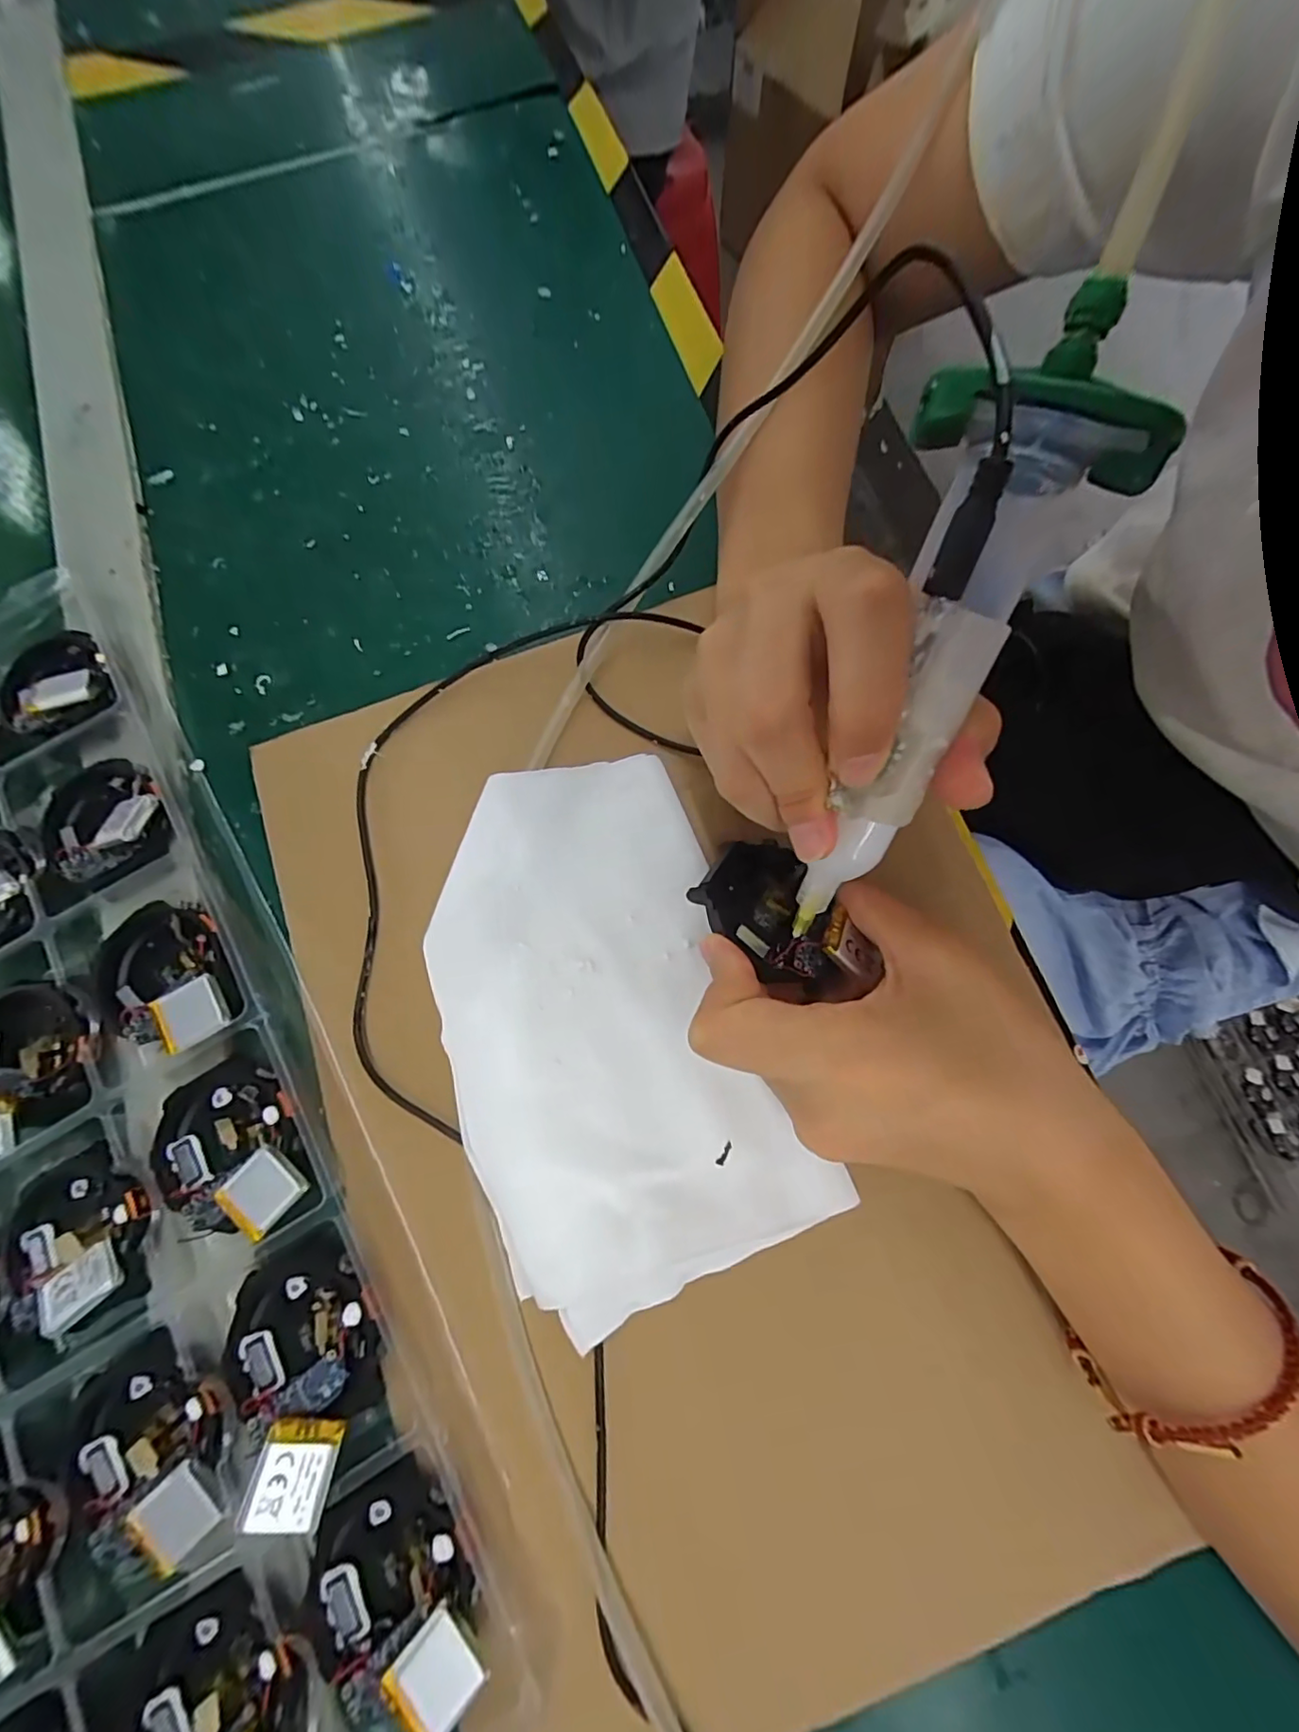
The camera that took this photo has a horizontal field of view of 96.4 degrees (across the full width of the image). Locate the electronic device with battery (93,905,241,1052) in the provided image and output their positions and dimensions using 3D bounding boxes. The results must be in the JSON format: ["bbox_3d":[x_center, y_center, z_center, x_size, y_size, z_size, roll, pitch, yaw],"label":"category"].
[{"bbox_3d":[-0.183,0.041,0.218,0.047,0.013,0.063,-36,78,-8],"label":"electronic device with battery"}]

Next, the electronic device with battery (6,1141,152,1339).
[{"bbox_3d":[-0.197,0.125,0.195,0.052,0.015,0.052,-19,76,-4],"label":"electronic device with battery"}]

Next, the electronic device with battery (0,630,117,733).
[{"bbox_3d":[-0.254,-0.078,0.249,0.046,0.012,0.044,0,76,0],"label":"electronic device with battery"}]

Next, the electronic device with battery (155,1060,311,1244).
[{"bbox_3d":[-0.147,0.099,0.203,0.048,0.013,0.060,-34,78,-8],"label":"electronic device with battery"}]

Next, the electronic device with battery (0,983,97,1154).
[{"bbox_3d":[-0.229,0.070,0.211,0.052,0.013,0.056,0,76,0],"label":"electronic device with battery"}]

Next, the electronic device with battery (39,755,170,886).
[{"bbox_3d":[-0.219,-0.019,0.232,0.051,0.018,0.045,40,79,9],"label":"electronic device with battery"}]

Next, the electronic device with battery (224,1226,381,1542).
[{"bbox_3d":[-0.109,0.156,0.182,0.048,0.023,0.064,-42,79,-9],"label":"electronic device with battery"}]

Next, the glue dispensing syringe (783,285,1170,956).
[{"bbox_3d":[0.070,-0.049,0.139,0.047,0.020,0.144,19,110,5],"label":"glue dispensing syringe"}]

